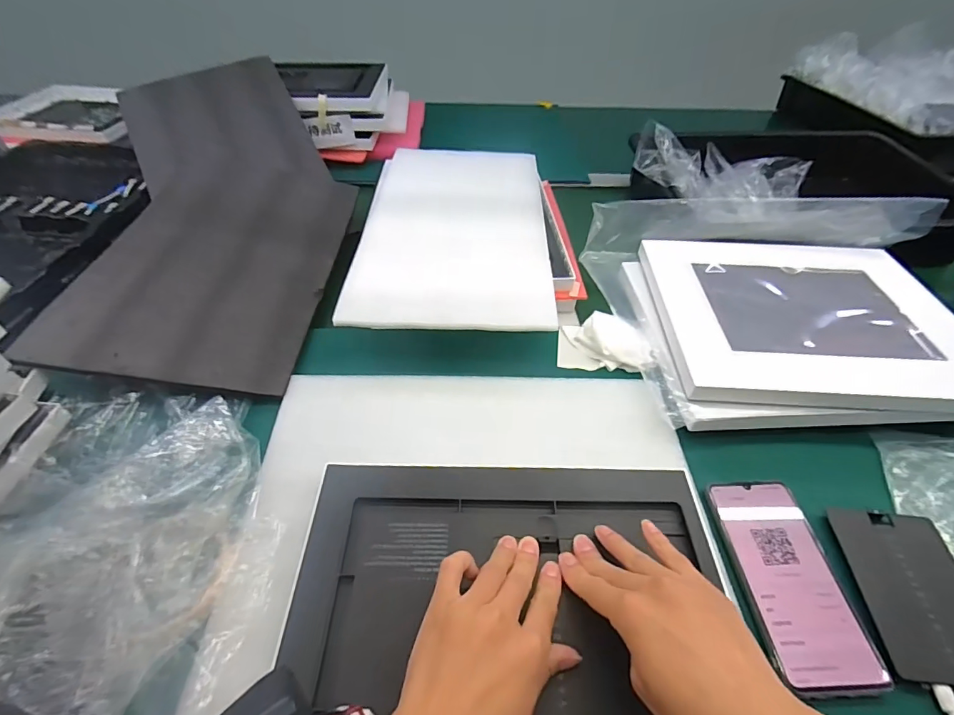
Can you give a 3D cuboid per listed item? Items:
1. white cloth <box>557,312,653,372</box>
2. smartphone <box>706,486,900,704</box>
[{"bbox_3d":[0.141,-0.019,0.506,0.098,0.020,0.071,0,57,14],"label":"white cloth"},{"bbox_3d":[0.240,0.167,0.349,0.073,0.009,0.149,0,48,-3],"label":"smartphone"}]

